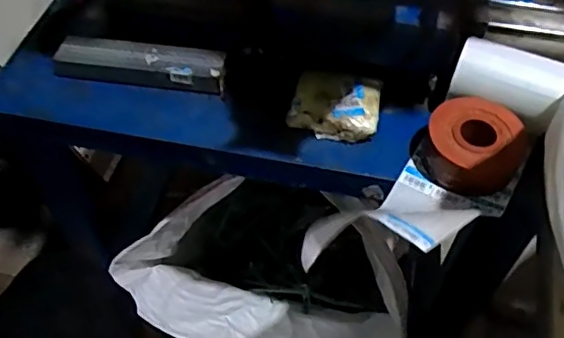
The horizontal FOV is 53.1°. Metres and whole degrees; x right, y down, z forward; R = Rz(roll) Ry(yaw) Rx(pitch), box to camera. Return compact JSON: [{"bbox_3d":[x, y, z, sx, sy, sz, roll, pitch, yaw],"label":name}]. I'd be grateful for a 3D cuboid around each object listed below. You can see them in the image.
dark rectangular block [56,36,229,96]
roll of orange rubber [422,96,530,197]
[{"bbox_3d":[-0.167,-0.127,0.664,0.199,0.025,0.049,10,54,6],"label":"dark rectangular block"},{"bbox_3d":[0.204,-0.023,0.594,0.100,0.045,0.101,0,53,0],"label":"roll of orange rubber"}]

